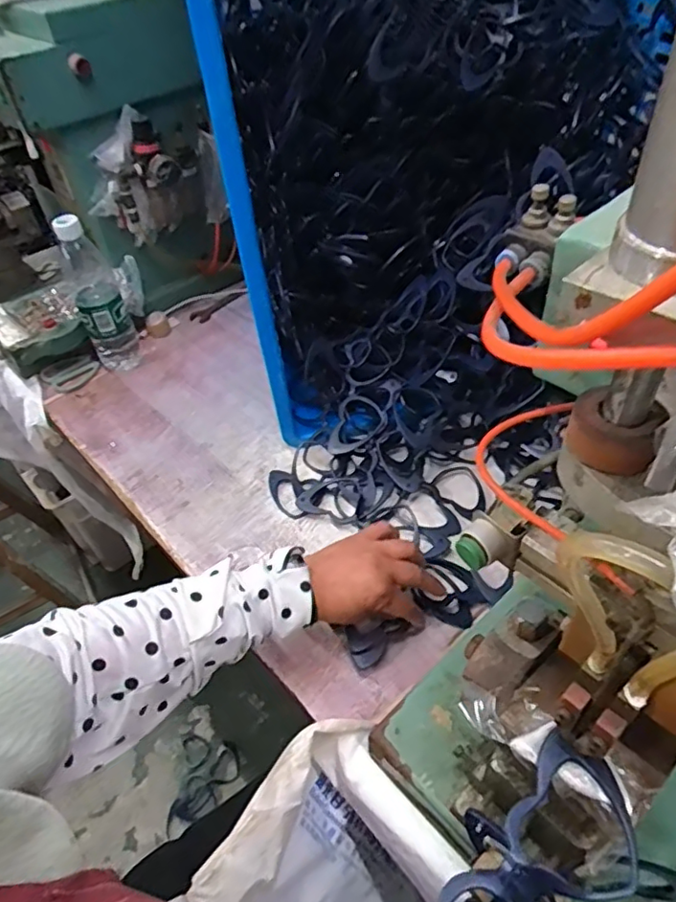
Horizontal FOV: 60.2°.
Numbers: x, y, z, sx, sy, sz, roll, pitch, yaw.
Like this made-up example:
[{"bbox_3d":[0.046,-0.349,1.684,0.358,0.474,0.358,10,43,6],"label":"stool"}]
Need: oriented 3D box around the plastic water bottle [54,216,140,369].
[{"bbox_3d":[-0.340,-0.219,0.820,0.062,0.221,0.062,-24,47,-16],"label":"plastic water bottle"}]

